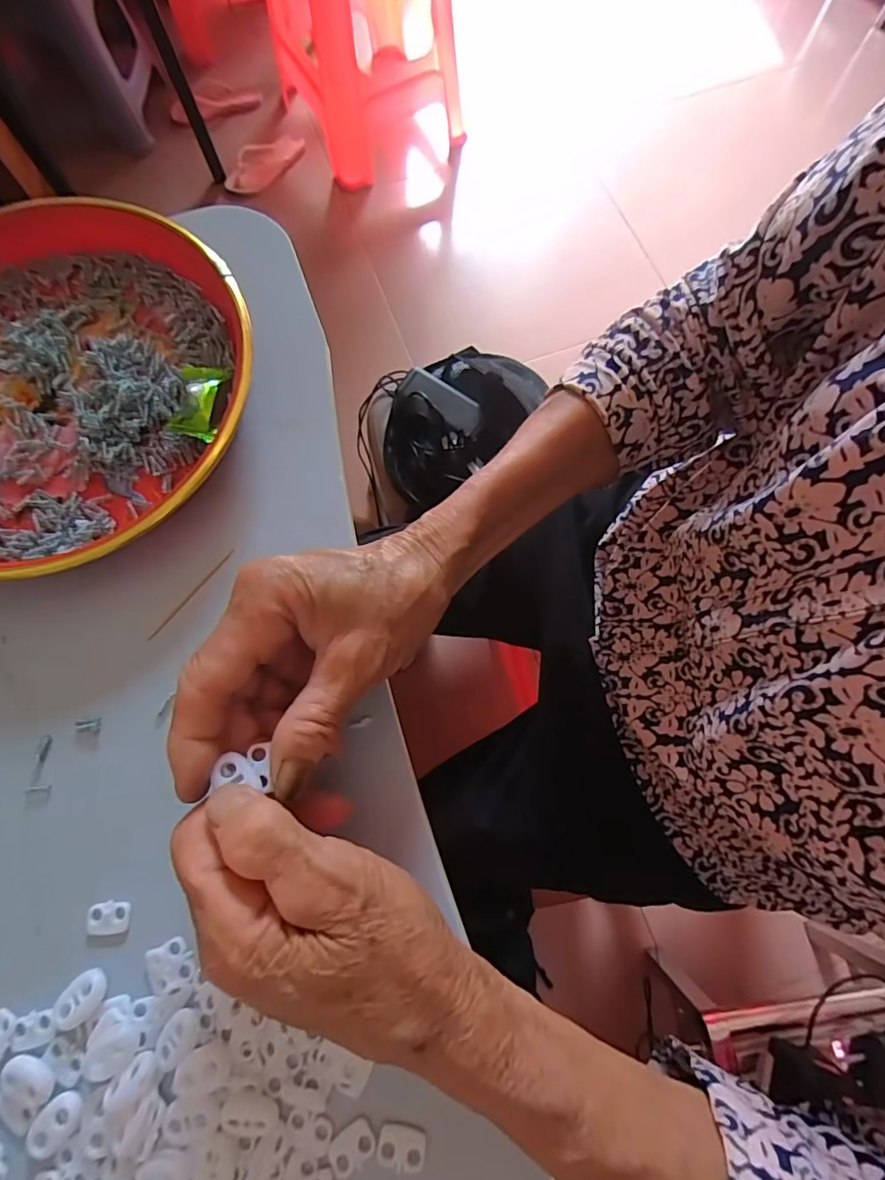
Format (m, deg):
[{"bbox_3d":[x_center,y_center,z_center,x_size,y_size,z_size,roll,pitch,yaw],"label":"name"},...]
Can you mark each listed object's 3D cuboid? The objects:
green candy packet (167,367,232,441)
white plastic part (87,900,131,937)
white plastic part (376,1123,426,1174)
[{"bbox_3d":[-0.133,-0.103,0.281,0.026,0.012,0.049,2,73,1],"label":"green candy packet"},{"bbox_3d":[-0.146,0.143,0.228,0.019,0.004,0.013,-7,73,-1],"label":"white plastic part"},{"bbox_3d":[-0.016,0.215,0.201,0.018,0.005,0.012,12,73,4],"label":"white plastic part"}]

